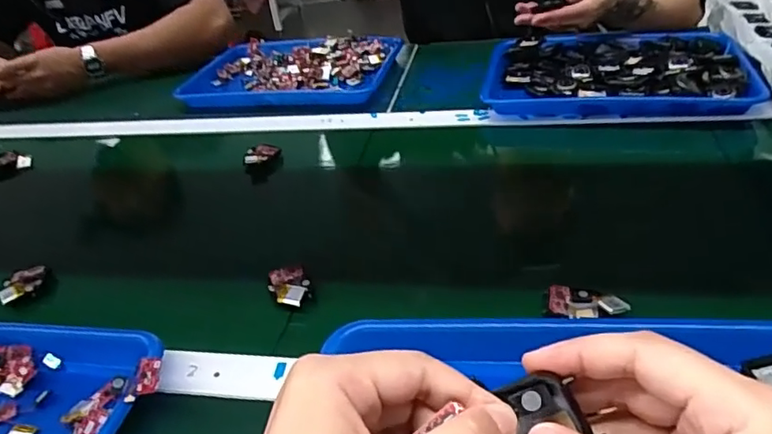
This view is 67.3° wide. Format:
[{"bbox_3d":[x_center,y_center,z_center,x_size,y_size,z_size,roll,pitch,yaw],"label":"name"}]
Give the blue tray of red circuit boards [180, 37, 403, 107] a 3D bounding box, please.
[{"bbox_3d":[-0.154,-0.238,0.944,0.326,0.040,0.228,3,36,15],"label":"blue tray of red circuit boards"}]

